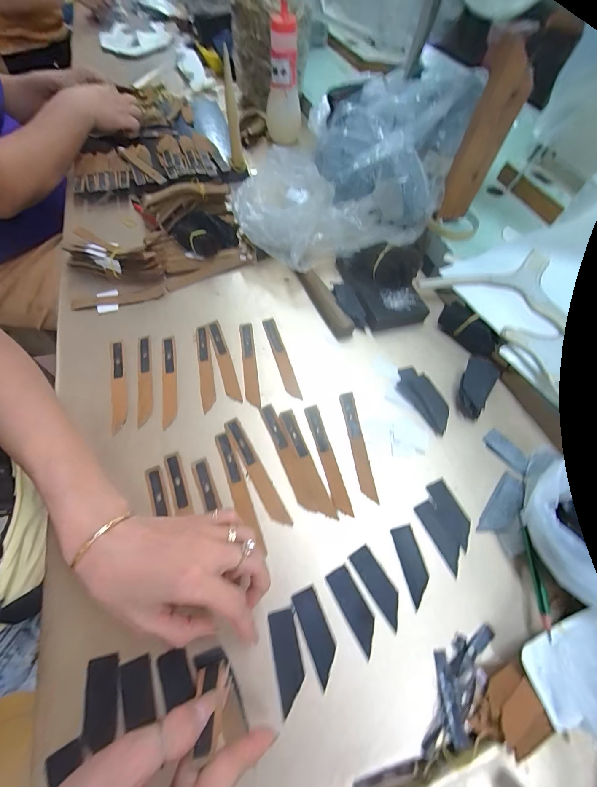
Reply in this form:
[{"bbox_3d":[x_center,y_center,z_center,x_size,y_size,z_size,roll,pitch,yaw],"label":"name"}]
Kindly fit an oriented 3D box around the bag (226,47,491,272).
[{"bbox_3d":[0.078,-0.345,0.484,0.365,0.157,0.240,-26,65,-15],"label":"bag"}]

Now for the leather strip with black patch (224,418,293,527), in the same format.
[{"bbox_3d":[-0.044,0.080,0.324,0.018,0.005,0.124,-26,65,-15],"label":"leather strip with black patch"}]

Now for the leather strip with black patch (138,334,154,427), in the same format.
[{"bbox_3d":[-0.185,-0.018,0.376,0.017,0.006,0.124,-10,65,-7],"label":"leather strip with black patch"}]

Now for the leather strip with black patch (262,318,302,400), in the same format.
[{"bbox_3d":[-0.022,-0.046,0.396,0.016,0.006,0.125,-15,63,-10],"label":"leather strip with black patch"}]

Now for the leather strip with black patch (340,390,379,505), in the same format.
[{"bbox_3d":[0.065,0.056,0.340,0.016,0.009,0.120,-7,61,-5],"label":"leather strip with black patch"}]

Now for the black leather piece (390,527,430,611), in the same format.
[{"bbox_3d":[0.105,0.157,0.287,0.022,0.004,0.062,-9,62,-7],"label":"black leather piece"}]

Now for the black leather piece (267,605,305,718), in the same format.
[{"bbox_3d":[-0.009,0.213,0.251,0.021,0.004,0.062,-15,59,-1],"label":"black leather piece"}]

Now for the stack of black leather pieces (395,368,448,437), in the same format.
[{"bbox_3d":[0.148,0.005,0.368,0.039,0.006,0.086,-30,66,-17],"label":"stack of black leather pieces"}]

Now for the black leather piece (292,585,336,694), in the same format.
[{"bbox_3d":[0.015,0.199,0.259,0.021,0.004,0.062,-19,59,-14],"label":"black leather piece"}]

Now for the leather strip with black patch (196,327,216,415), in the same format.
[{"bbox_3d":[-0.116,-0.033,0.386,0.016,0.005,0.122,-11,62,-8],"label":"leather strip with black patch"}]

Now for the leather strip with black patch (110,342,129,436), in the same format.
[{"bbox_3d":[-0.213,-0.011,0.369,0.018,0.006,0.123,-14,66,-8],"label":"leather strip with black patch"}]

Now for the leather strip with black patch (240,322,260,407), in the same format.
[{"bbox_3d":[-0.062,-0.039,0.389,0.017,0.004,0.123,-7,61,-6],"label":"leather strip with black patch"}]

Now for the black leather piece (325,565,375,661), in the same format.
[{"bbox_3d":[0.048,0.185,0.269,0.022,0.004,0.062,-25,61,-17],"label":"black leather piece"}]

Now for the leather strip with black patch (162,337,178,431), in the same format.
[{"bbox_3d":[-0.155,-0.016,0.375,0.017,0.004,0.125,-10,62,-7],"label":"leather strip with black patch"}]

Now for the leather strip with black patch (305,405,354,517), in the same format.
[{"bbox_3d":[0.031,0.067,0.331,0.017,0.004,0.120,-13,62,-9],"label":"leather strip with black patch"}]

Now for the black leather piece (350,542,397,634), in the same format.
[{"bbox_3d":[0.072,0.171,0.277,0.022,0.004,0.063,-28,65,-16],"label":"black leather piece"}]

